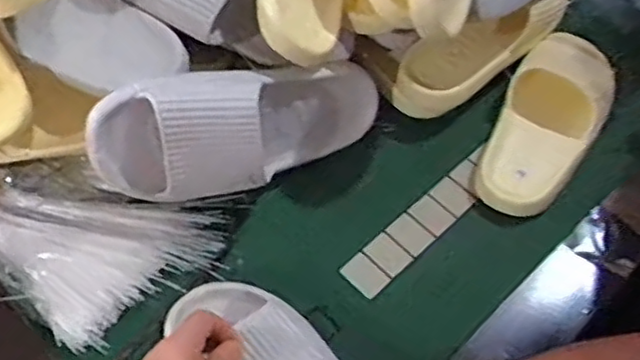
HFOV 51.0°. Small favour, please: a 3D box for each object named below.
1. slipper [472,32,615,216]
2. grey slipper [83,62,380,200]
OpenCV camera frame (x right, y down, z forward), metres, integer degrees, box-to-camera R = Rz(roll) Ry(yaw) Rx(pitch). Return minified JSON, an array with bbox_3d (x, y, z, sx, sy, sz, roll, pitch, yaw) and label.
[{"bbox_3d":[0.237,-0.070,0.690,0.100,0.048,0.238,31,61,15],"label":"slipper"},{"bbox_3d":[-0.059,-0.046,0.601,0.279,0.105,0.078,-12,27,-28],"label":"grey slipper"}]

